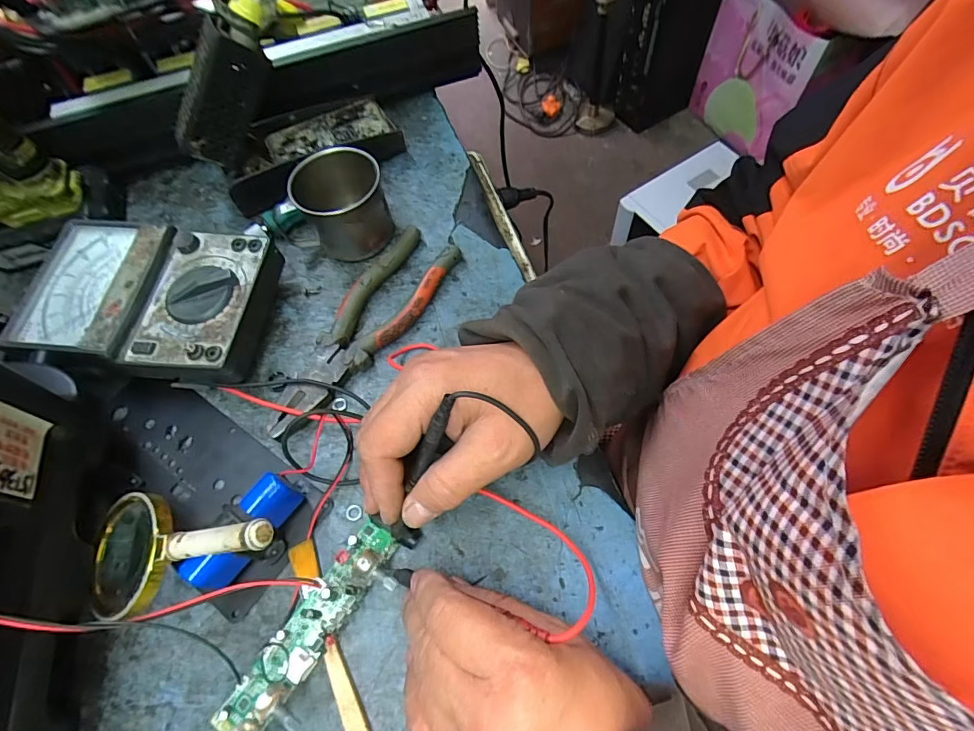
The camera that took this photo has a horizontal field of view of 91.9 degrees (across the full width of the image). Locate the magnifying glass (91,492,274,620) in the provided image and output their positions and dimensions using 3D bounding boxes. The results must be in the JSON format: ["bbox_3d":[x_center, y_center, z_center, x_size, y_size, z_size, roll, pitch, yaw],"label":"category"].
[{"bbox_3d":[-0.173,0.100,0.259,0.147,0.017,0.065,-17,60,26],"label":"magnifying glass"}]

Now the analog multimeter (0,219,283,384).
[{"bbox_3d":[-0.249,-0.047,0.350,0.172,0.052,0.109,7,64,6],"label":"analog multimeter"}]

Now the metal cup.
[{"bbox_3d":[-0.115,-0.127,0.379,0.067,0.060,0.068,-16,64,-6],"label":"metal cup"}]

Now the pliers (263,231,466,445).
[{"bbox_3d":[-0.097,-0.031,0.358,0.058,0.016,0.189,29,68,16],"label":"pliers"}]

